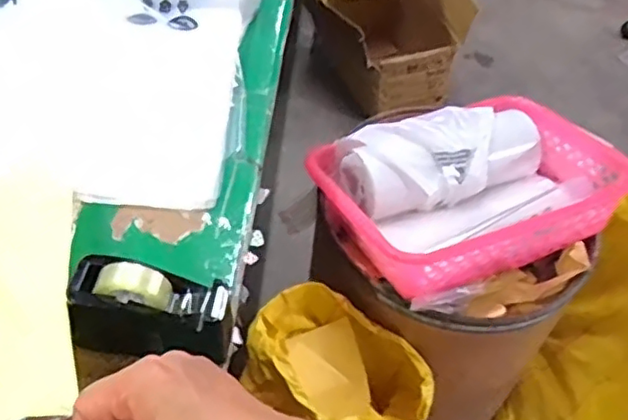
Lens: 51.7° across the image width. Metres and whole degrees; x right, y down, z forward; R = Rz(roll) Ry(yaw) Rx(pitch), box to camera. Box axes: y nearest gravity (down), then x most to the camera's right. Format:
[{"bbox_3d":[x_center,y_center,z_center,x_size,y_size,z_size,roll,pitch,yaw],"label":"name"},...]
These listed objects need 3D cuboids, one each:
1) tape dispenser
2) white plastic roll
[{"bbox_3d":[-0.119,0.073,0.474,0.111,0.073,0.051,7,49,0],"label":"tape dispenser"},{"bbox_3d":[0.166,-0.067,0.822,0.271,0.072,0.101,-13,52,-17],"label":"white plastic roll"}]

